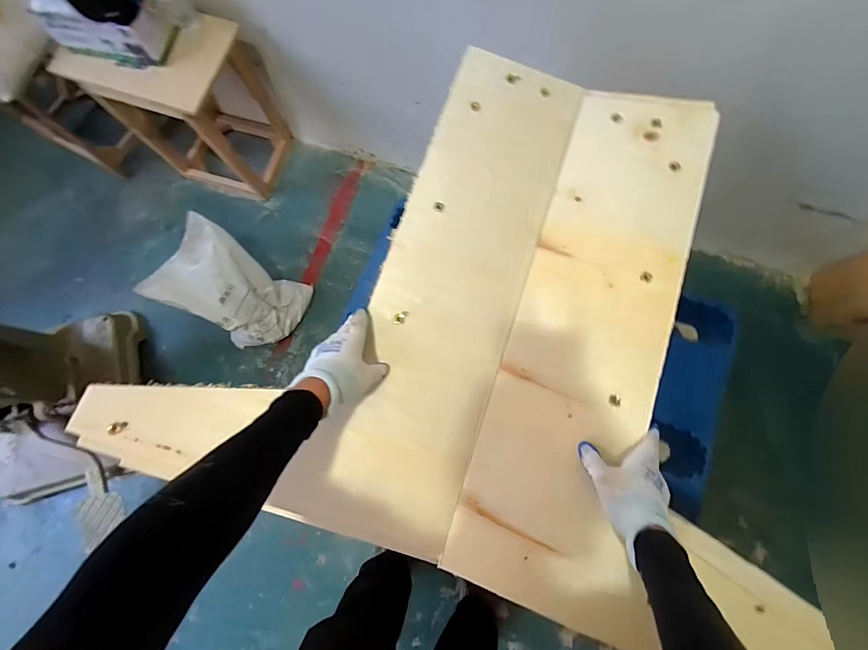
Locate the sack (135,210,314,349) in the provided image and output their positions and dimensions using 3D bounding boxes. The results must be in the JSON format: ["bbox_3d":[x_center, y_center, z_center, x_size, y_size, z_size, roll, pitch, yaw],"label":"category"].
[{"bbox_3d":[-0.658,-0.112,1.274,0.361,0.307,0.281,28,78,8],"label":"sack"}]

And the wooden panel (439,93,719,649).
[{"bbox_3d":[0.241,-0.003,0.599,0.246,0.013,0.801,13,78,15],"label":"wooden panel"}]

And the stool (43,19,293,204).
[{"bbox_3d":[-0.794,-0.725,1.315,0.427,0.502,0.335,13,76,5],"label":"stool"}]

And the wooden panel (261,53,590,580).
[{"bbox_3d":[0.033,-0.075,0.621,0.235,0.020,0.798,21,78,-2],"label":"wooden panel"}]

